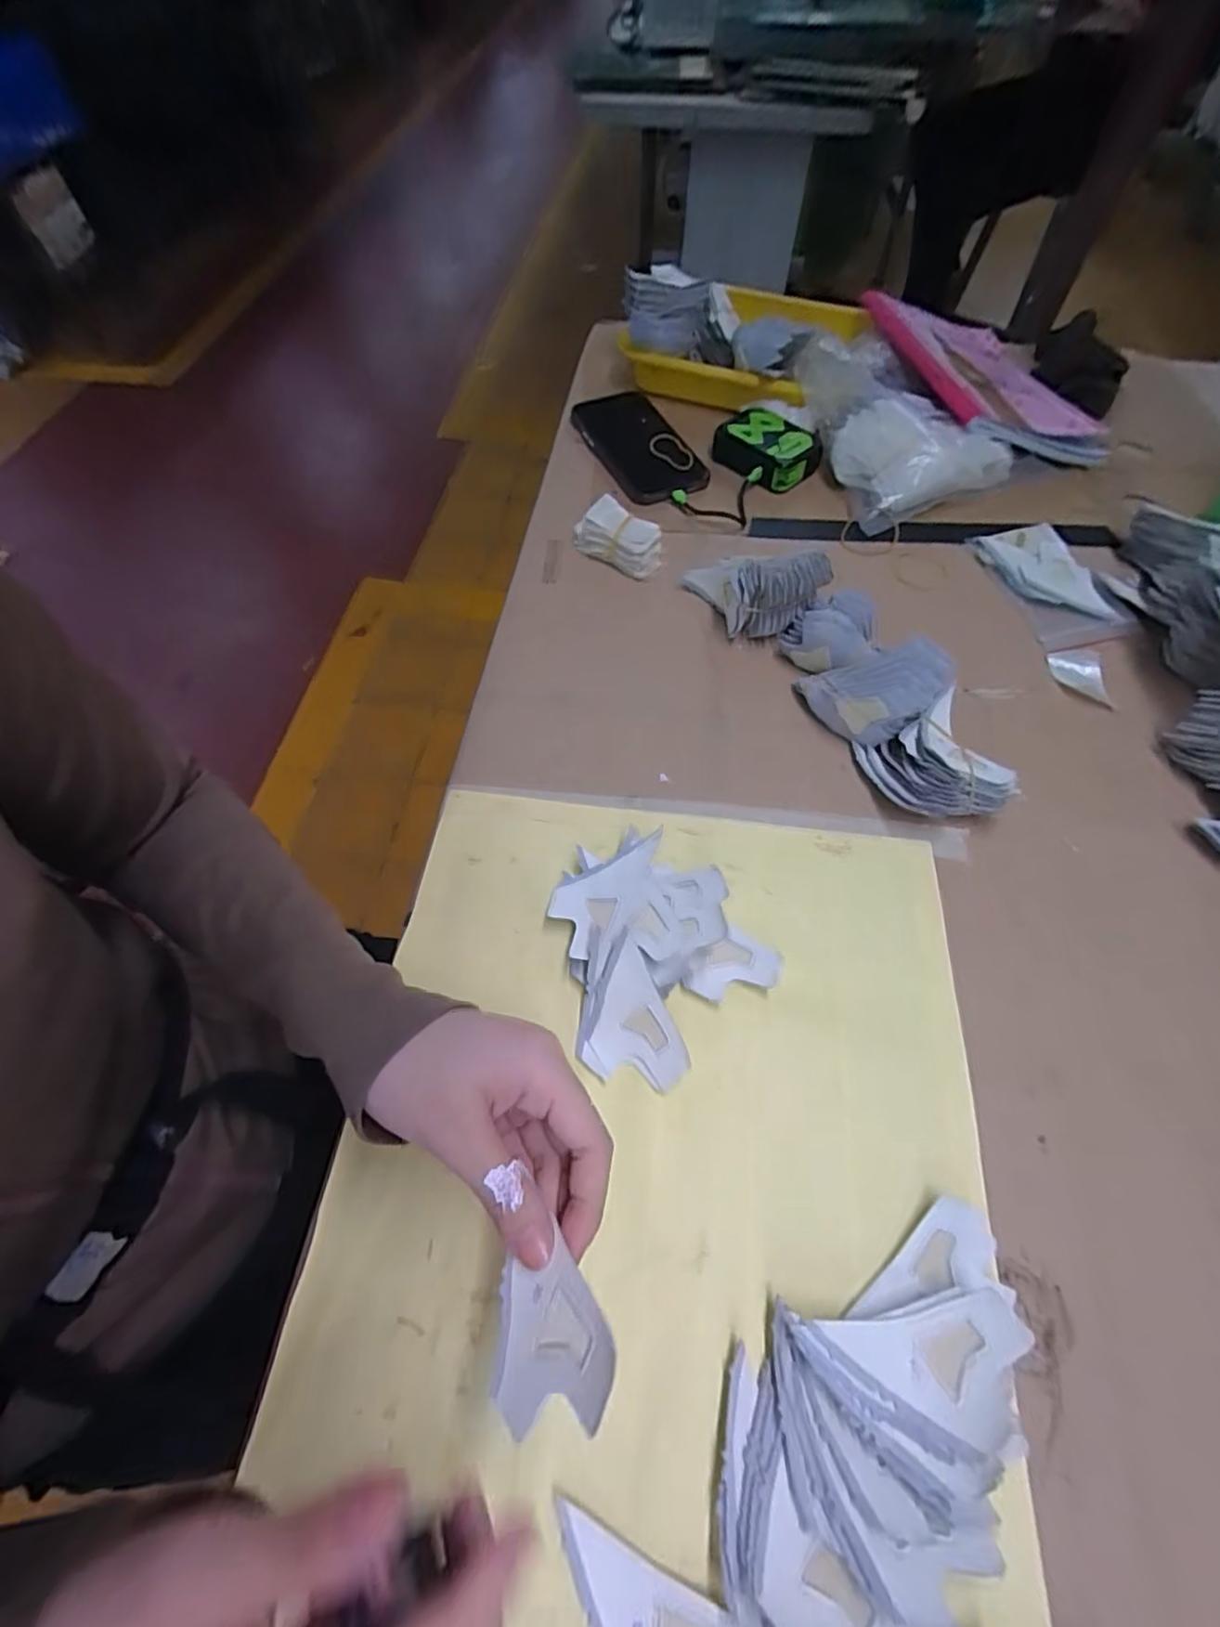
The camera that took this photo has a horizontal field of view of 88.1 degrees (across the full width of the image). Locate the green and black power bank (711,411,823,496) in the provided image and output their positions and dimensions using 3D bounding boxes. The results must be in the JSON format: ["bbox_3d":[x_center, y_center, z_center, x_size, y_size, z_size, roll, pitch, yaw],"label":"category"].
[{"bbox_3d":[0.145,-0.343,0.591,0.067,0.029,0.095,-33,64,-16],"label":"green and black power bank"}]

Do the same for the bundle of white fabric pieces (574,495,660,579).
[{"bbox_3d":[0.007,-0.232,0.535,0.072,0.047,0.033,28,64,17],"label":"bundle of white fabric pieces"}]

